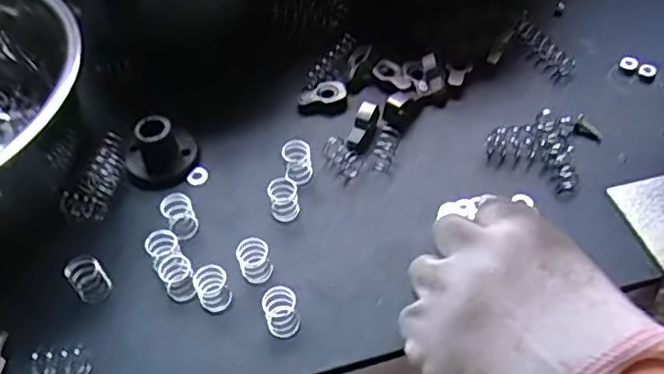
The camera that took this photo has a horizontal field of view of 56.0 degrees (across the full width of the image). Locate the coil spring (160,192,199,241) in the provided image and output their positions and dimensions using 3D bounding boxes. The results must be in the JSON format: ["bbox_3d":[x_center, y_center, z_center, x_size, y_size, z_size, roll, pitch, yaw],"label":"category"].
[{"bbox_3d":[-0.080,0.016,0.331,0.015,0.018,0.020,-28,57,-17],"label":"coil spring"}]

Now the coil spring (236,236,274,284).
[{"bbox_3d":[-0.038,0.038,0.312,0.015,0.022,0.017,-17,54,-10],"label":"coil spring"}]

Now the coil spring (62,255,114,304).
[{"bbox_3d":[-0.121,0.044,0.309,0.014,0.027,0.017,28,59,34],"label":"coil spring"}]

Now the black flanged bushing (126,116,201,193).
[{"bbox_3d":[-0.097,-0.020,0.351,0.040,0.020,0.035,-22,55,-14],"label":"black flanged bushing"}]

